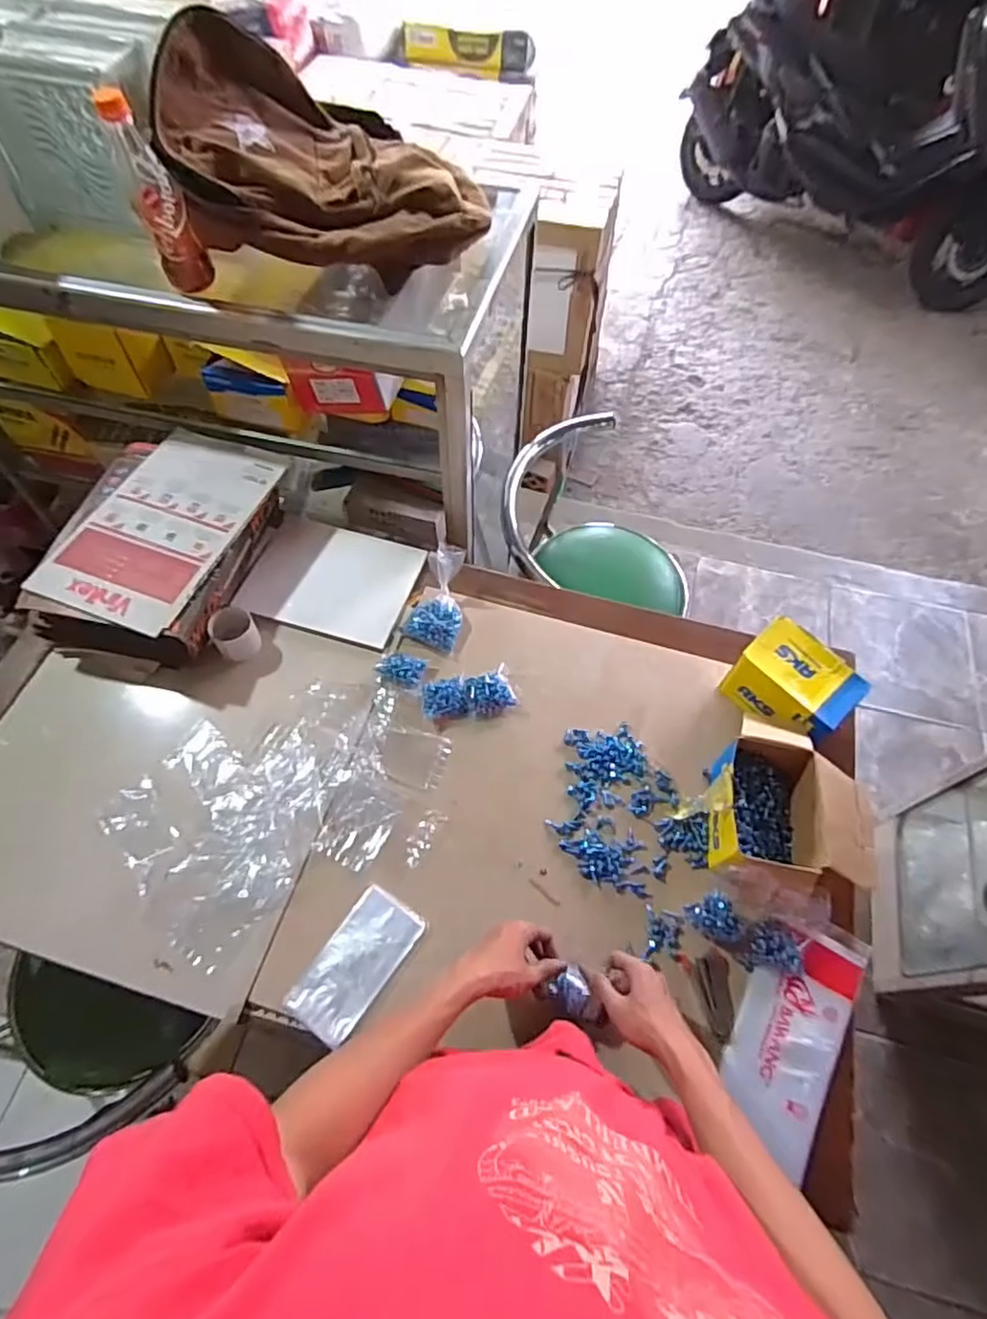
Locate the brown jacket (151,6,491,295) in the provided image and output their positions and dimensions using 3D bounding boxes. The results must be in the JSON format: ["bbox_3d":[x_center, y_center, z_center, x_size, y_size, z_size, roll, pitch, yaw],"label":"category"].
[{"bbox_3d":[-0.215,-0.696,0.832,0.375,0.166,0.370,-7,61,-5],"label":"brown jacket"}]

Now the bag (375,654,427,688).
[{"bbox_3d":[-0.132,0.014,0.915,0.067,0.014,0.045,13,61,6],"label":"bag"}]

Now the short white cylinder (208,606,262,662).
[{"bbox_3d":[-0.369,-0.036,0.915,0.059,0.047,0.066,-33,66,-18],"label":"short white cylinder"}]

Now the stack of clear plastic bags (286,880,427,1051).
[{"bbox_3d":[-0.157,0.348,0.733,0.082,0.016,0.157,31,65,15],"label":"stack of clear plastic bags"}]

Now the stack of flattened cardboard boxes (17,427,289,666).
[{"bbox_3d":[-0.487,-0.174,0.945,0.252,0.102,0.343,13,61,6],"label":"stack of flattened cardboard boxes"}]

